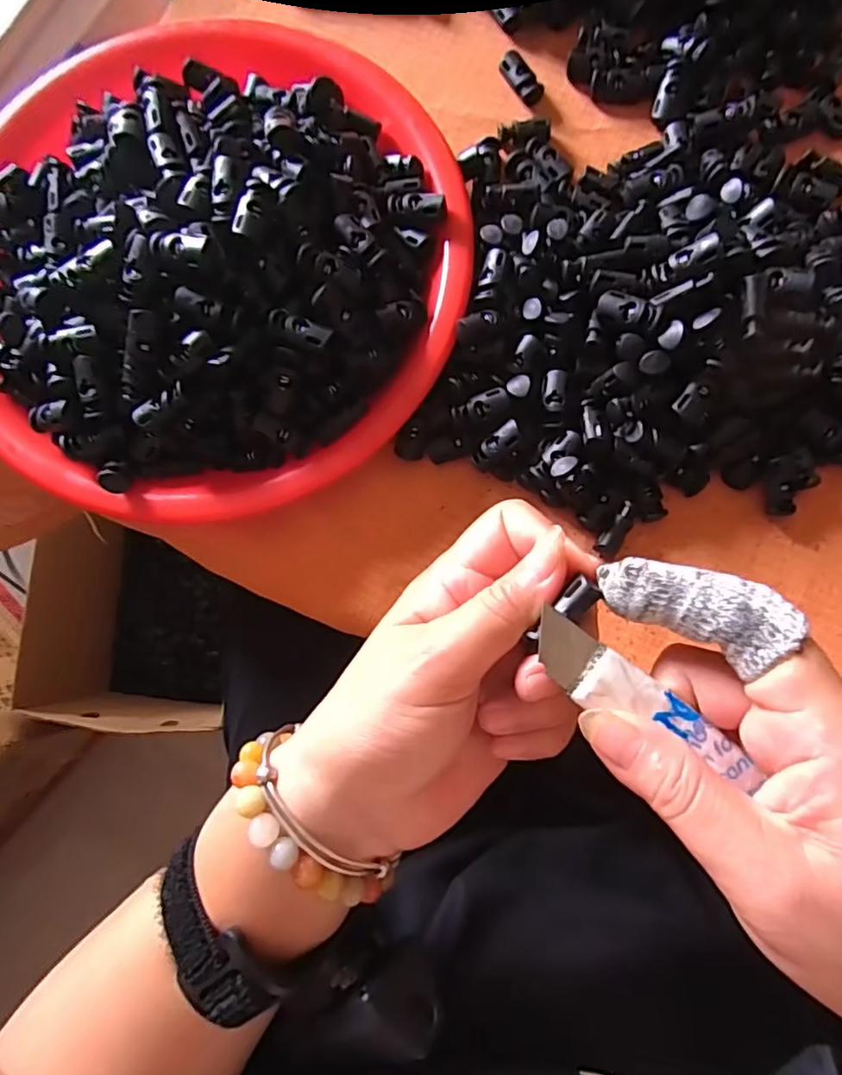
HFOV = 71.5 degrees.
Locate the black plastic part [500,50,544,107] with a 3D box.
[{"bbox_3d":[0.054,-0.245,0.313,0.014,0.008,0.028,-36,82,-4],"label":"black plastic part"}]

